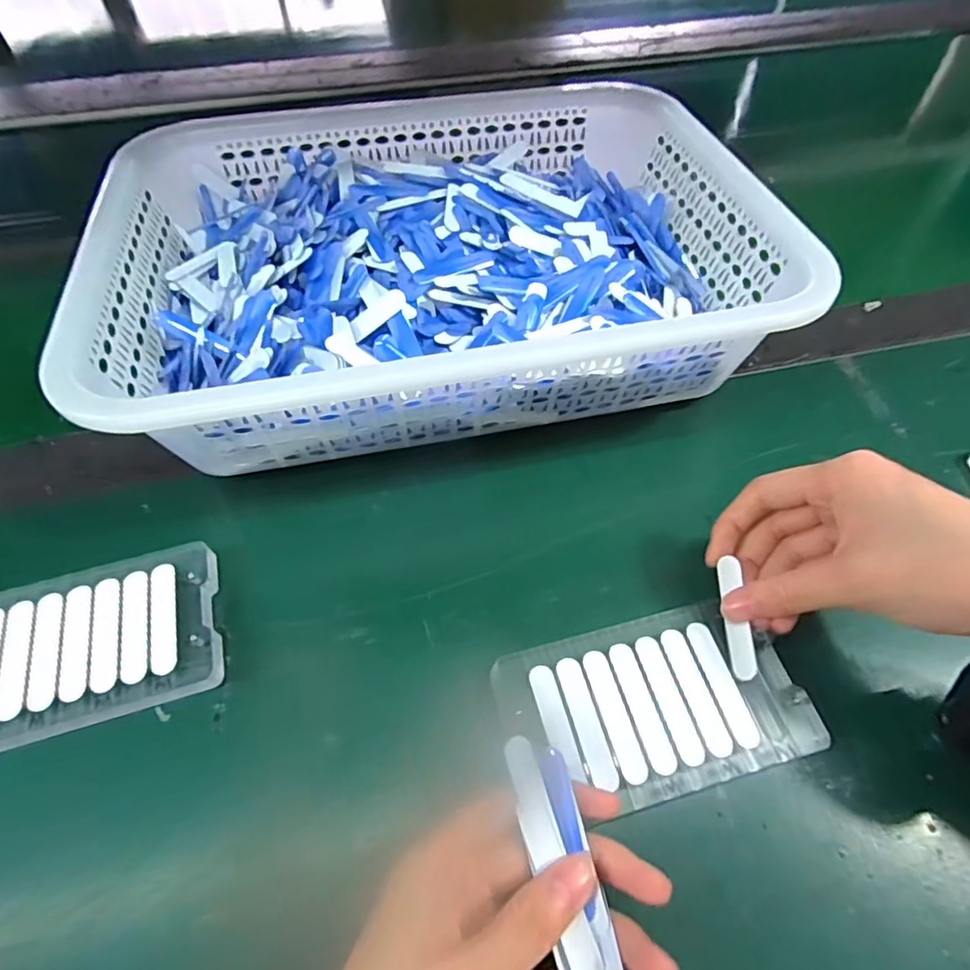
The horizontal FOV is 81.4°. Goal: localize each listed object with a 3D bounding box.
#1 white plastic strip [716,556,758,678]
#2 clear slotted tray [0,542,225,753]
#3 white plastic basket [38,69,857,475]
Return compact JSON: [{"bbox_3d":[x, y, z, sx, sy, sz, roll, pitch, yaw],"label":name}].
[{"bbox_3d":[0.107,0.058,0.241,0.010,0.004,0.048,-6,77,-5],"label":"white plastic strip"},{"bbox_3d":[-0.183,0.070,0.247,0.125,0.011,0.072,-14,57,-10],"label":"clear slotted tray"},{"bbox_3d":[-0.029,-0.138,0.342,0.343,0.082,0.253,-10,56,-8],"label":"white plastic basket"}]

